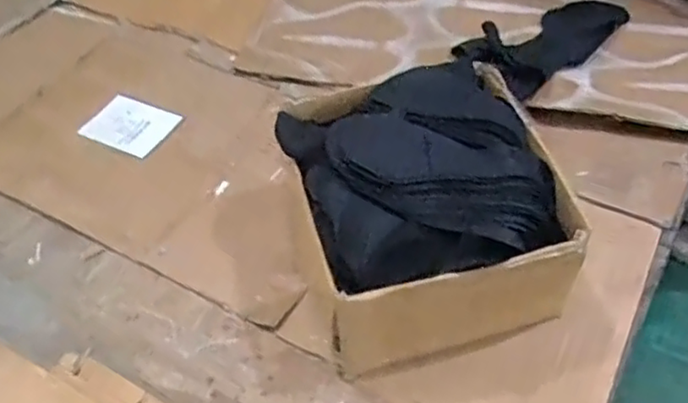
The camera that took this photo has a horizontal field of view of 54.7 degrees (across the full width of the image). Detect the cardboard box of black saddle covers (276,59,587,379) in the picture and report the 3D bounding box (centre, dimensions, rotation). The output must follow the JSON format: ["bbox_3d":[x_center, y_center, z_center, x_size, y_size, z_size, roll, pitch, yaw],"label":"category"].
[{"bbox_3d":[0.085,0.009,0.757,0.270,0.197,0.279,-13,50,-4],"label":"cardboard box of black saddle covers"}]

